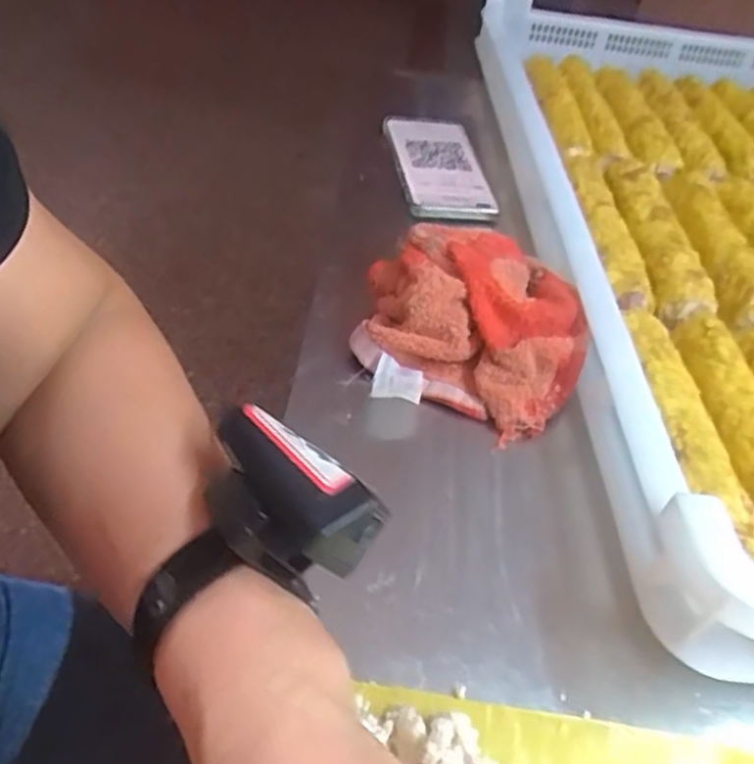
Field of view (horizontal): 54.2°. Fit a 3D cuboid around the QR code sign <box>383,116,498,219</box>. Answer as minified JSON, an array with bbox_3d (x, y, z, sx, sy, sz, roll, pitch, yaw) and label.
[{"bbox_3d":[0.052,-0.189,0.635,0.072,0.010,0.173,0,45,-9],"label":"QR code sign"}]

